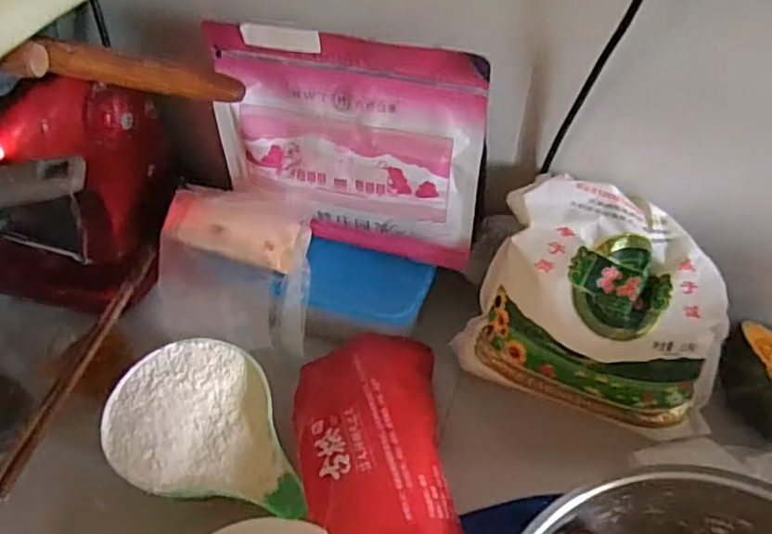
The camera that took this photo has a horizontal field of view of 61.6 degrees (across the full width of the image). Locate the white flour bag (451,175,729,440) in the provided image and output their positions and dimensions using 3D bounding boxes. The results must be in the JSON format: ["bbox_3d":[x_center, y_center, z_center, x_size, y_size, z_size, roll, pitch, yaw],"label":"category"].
[{"bbox_3d":[0.184,0.039,0.546,0.209,0.137,0.142,20,53,15],"label":"white flour bag"}]

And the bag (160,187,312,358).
[{"bbox_3d":[-0.136,-0.005,0.579,0.138,0.067,0.126,5,51,4],"label":"bag"}]

